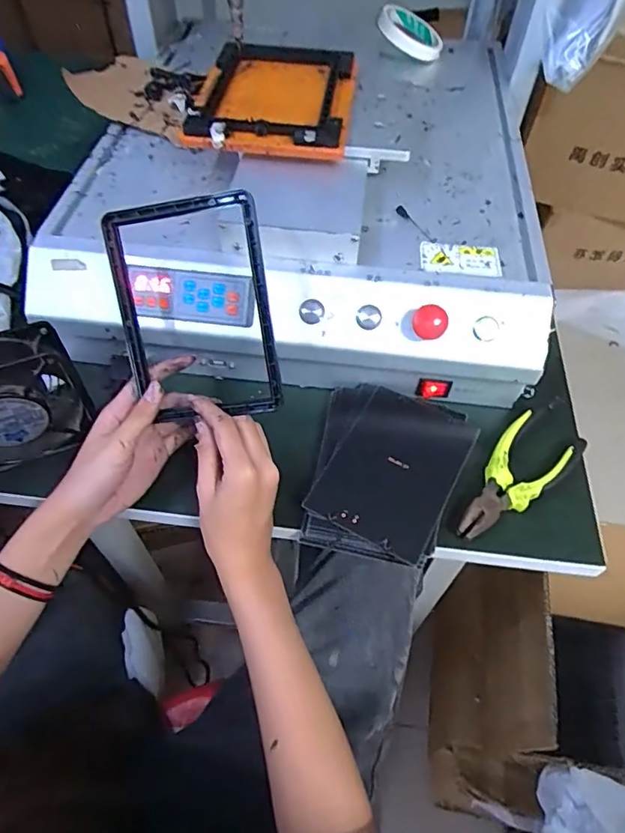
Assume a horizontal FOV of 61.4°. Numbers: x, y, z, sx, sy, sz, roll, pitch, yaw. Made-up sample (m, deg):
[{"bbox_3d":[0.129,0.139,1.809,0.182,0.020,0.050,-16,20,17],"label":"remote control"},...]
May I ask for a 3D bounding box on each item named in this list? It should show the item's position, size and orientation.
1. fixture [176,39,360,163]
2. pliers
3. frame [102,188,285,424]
[{"bbox_3d":[-0.037,-0.327,0.532,0.154,0.024,0.195,6,55,2],"label":"fixture"},{"bbox_3d":[0.189,0.043,0.468,0.060,0.020,0.181,39,62,22],"label":"pliers"},{"bbox_3d":[-0.091,-0.079,0.409,0.119,0.164,0.020,-8,12,9],"label":"frame"}]

